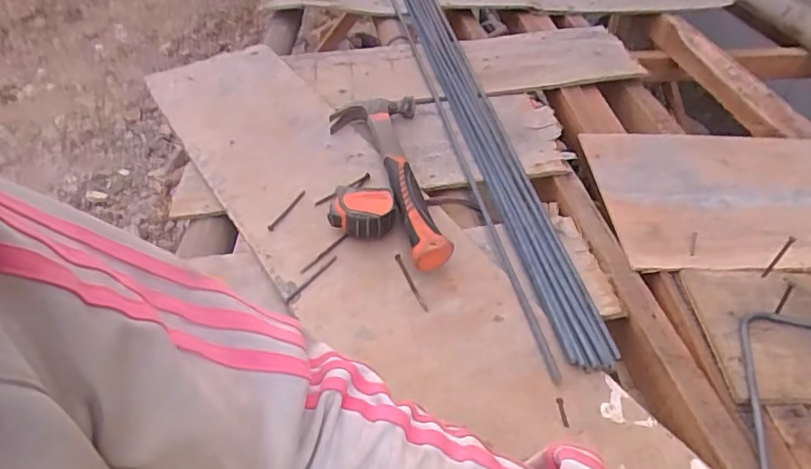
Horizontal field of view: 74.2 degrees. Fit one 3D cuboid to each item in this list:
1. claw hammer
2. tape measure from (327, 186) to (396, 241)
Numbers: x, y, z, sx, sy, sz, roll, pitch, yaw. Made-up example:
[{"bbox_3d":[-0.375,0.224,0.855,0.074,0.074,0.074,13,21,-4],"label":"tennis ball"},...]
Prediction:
[{"bbox_3d":[-0.028,-0.074,0.641,0.117,0.041,0.319,-4,43,-4],"label":"claw hammer"},{"bbox_3d":[-0.046,-0.026,0.579,0.069,0.032,0.053,5,43,5],"label":"tape measure"}]

